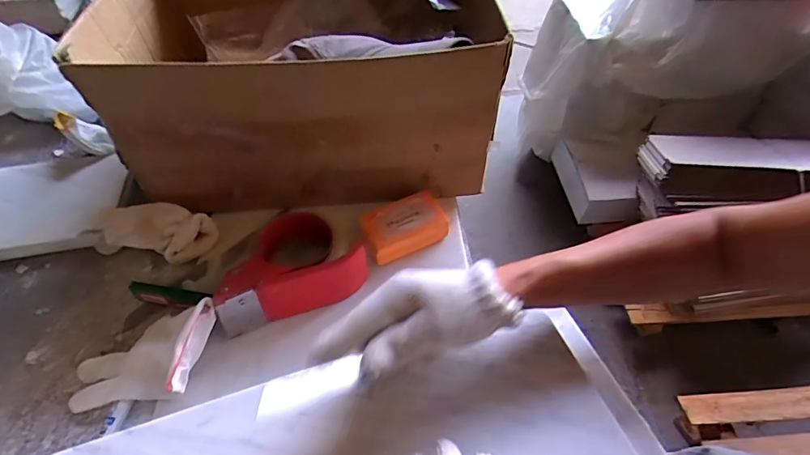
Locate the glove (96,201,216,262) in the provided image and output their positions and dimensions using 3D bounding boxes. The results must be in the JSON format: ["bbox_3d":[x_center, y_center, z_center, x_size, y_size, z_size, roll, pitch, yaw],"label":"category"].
[{"bbox_3d":[-0.286,0.003,0.515,0.139,0.035,0.058,6,50,8],"label":"glove"}]

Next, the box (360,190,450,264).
[{"bbox_3d":[0.000,-0.005,0.515,0.097,0.030,0.062,-18,51,-11],"label":"box"}]

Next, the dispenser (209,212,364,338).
[{"bbox_3d":[-0.121,0.038,0.466,0.146,0.057,0.091,-22,52,-15],"label":"dispenser"}]

